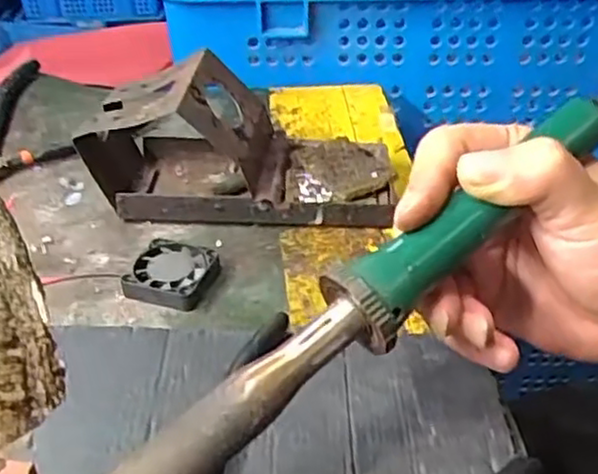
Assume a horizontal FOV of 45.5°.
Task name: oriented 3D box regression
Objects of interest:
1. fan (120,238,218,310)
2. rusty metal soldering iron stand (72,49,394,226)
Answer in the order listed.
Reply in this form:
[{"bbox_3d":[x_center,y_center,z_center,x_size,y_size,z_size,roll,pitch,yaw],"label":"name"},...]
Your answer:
[{"bbox_3d":[-0.067,0.019,0.374,0.041,0.010,0.039,11,38,14],"label":"fan"},{"bbox_3d":[-0.031,-0.056,0.420,0.175,0.080,0.078,2,36,2],"label":"rusty metal soldering iron stand"}]

